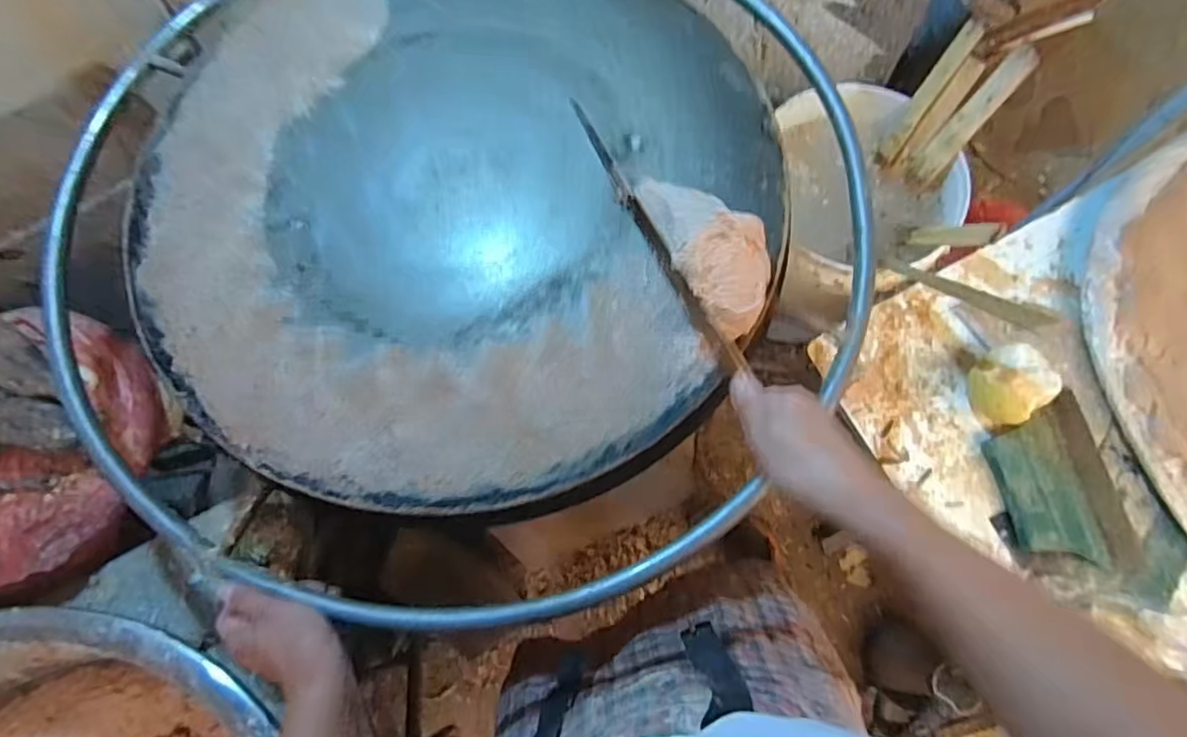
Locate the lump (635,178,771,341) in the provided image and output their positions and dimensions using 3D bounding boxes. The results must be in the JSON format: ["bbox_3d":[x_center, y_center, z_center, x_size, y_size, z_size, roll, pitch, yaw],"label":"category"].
[{"bbox_3d":[0.097,-0.111,0.523,0.083,0.068,0.162,-33,73,-7],"label":"lump"}]

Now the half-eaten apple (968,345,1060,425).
[{"bbox_3d":[0.467,0.018,0.675,0.088,0.066,0.072,-33,73,-8],"label":"half-eaten apple"}]

